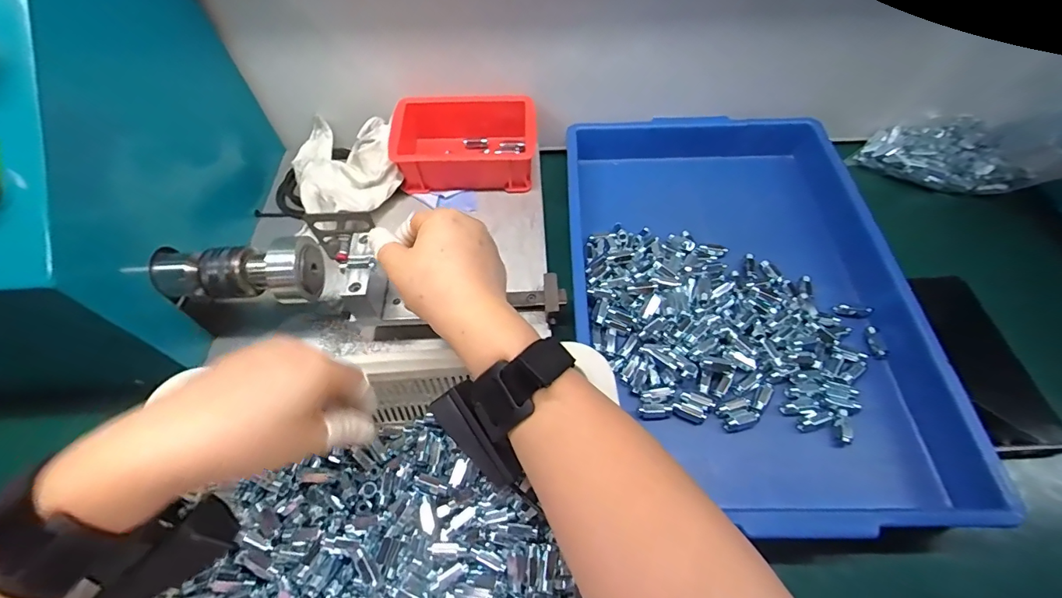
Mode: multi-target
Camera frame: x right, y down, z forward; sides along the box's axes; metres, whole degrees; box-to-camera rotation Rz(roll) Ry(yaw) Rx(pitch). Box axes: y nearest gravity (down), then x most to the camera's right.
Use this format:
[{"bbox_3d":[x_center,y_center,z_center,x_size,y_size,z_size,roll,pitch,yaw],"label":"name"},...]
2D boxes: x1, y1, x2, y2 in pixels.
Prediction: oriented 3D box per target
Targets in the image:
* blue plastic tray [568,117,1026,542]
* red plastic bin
[{"bbox_3d":[0.193,-0.012,0.438,0.301,0.063,0.429,-1,57,0],"label":"blue plastic tray"},{"bbox_3d":[-0.071,-0.173,0.505,0.150,0.055,0.099,-2,57,0],"label":"red plastic bin"}]

